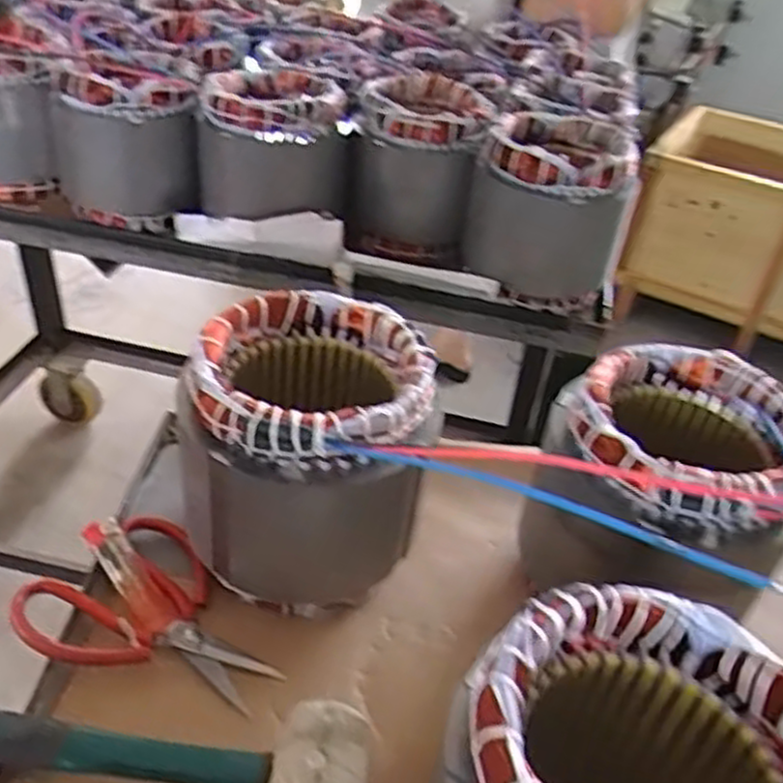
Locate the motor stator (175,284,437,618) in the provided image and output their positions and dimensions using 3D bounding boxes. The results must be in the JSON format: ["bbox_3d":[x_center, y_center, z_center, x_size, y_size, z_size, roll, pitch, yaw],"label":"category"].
[{"bbox_3d":[-0.050,0.044,0.493,0.143,0.162,0.143,14,37,9],"label":"motor stator"}]

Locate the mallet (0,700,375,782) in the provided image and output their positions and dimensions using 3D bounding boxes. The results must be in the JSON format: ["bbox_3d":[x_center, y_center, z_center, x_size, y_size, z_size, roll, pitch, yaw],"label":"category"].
[{"bbox_3d":[-0.147,0.184,0.392,0.271,0.048,0.081,9,37,2],"label":"mallet"}]

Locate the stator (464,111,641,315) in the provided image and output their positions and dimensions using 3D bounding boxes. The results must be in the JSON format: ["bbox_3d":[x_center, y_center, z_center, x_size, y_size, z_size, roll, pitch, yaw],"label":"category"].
[{"bbox_3d":[0.160,-0.185,0.796,0.150,0.151,0.159,10,37,4],"label":"stator"}]

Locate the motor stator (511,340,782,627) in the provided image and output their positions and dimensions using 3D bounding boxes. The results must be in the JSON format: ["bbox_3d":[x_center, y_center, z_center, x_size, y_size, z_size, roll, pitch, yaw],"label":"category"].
[{"bbox_3d":[0.168,0.076,0.495,0.139,0.160,0.141,9,37,3],"label":"motor stator"}]

